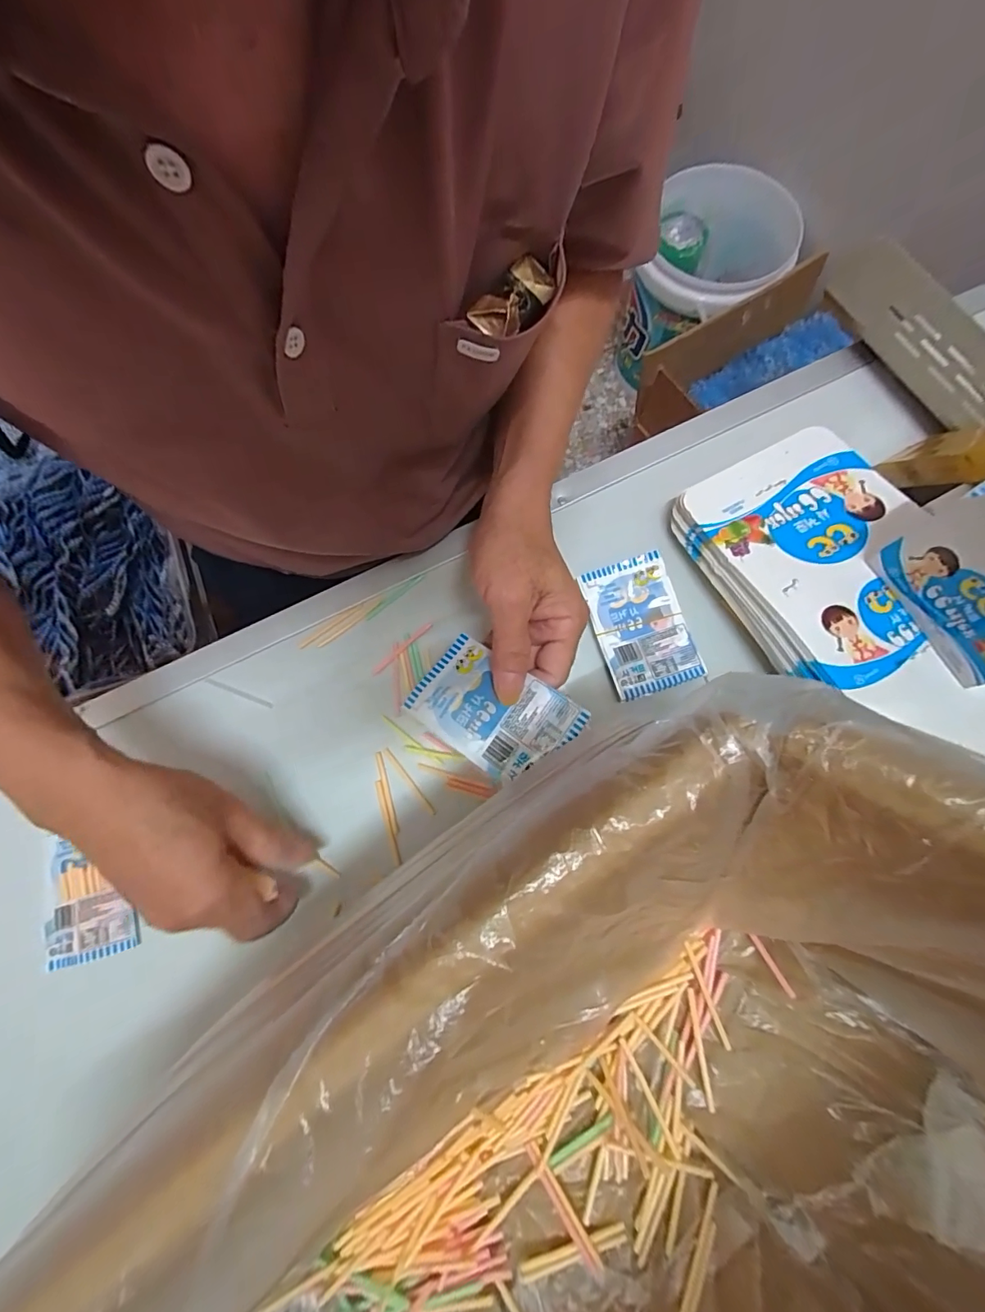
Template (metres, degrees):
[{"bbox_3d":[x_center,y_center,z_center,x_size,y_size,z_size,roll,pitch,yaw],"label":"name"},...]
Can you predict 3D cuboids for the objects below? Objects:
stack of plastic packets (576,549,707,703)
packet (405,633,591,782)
[{"bbox_3d":[0.115,-0.025,0.373,0.067,0.011,0.105,-17,77,-2],"label":"stack of plastic packets"},{"bbox_3d":[0.000,0.035,0.304,0.098,0.020,0.065,35,80,9],"label":"packet"}]

